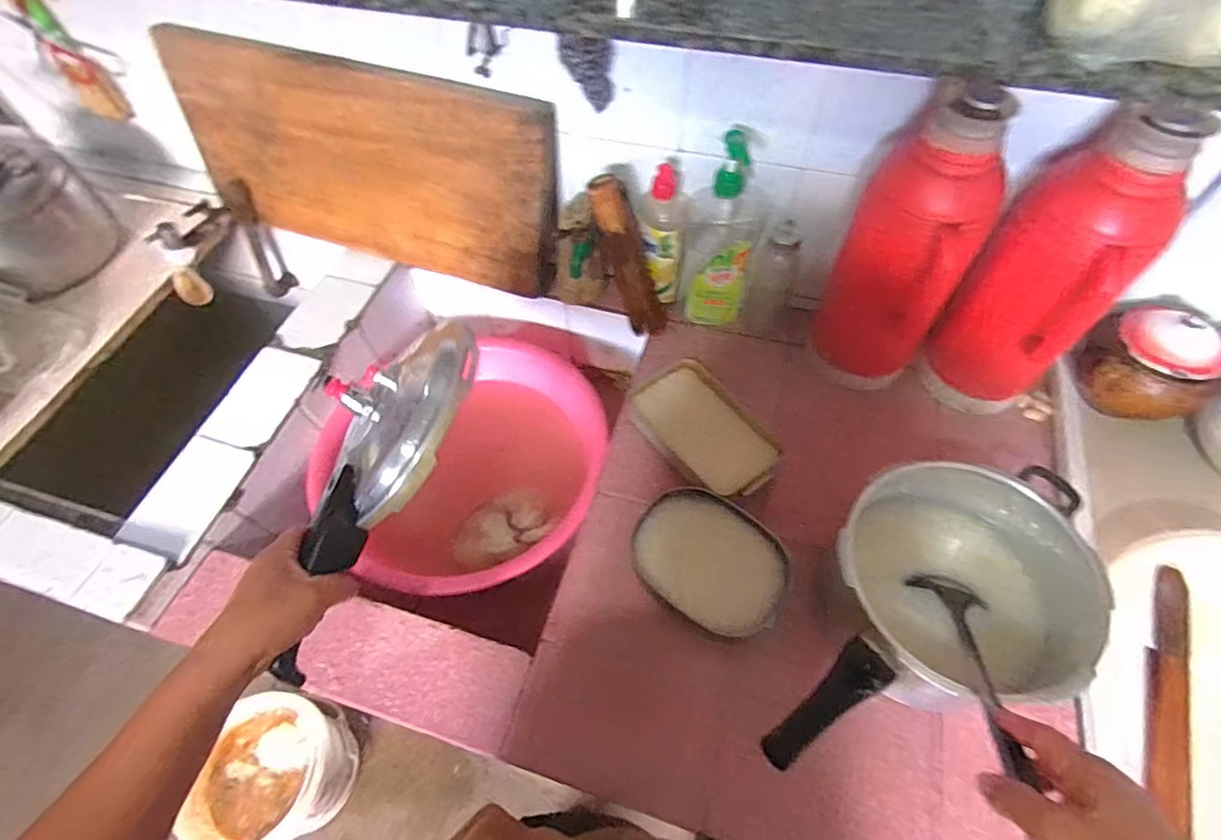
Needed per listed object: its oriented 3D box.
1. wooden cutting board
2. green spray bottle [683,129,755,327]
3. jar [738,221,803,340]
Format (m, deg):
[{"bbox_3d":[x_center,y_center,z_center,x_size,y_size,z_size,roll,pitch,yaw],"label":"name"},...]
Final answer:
[{"bbox_3d":[-0.353,-0.364,0.813,0.569,0.271,0.046,15,43,9],"label":"wooden cutting board"},{"bbox_3d":[0.147,-0.238,0.739,0.094,0.253,0.072,8,58,7],"label":"green spray bottle"},{"bbox_3d":[0.221,-0.192,0.770,0.059,0.164,0.064,-1,58,1],"label":"jar"}]

